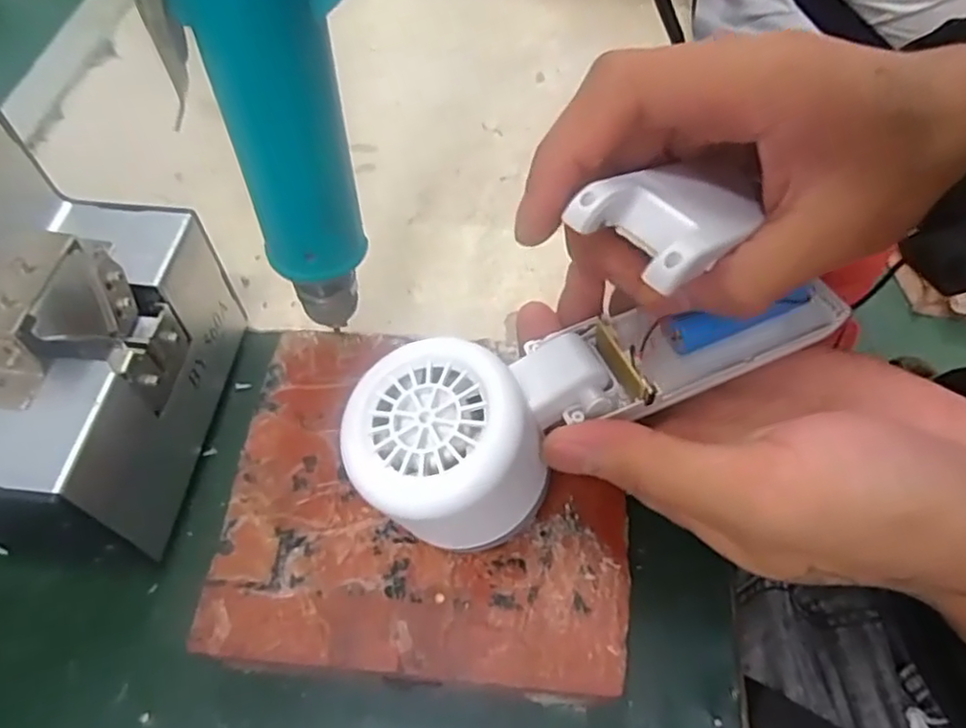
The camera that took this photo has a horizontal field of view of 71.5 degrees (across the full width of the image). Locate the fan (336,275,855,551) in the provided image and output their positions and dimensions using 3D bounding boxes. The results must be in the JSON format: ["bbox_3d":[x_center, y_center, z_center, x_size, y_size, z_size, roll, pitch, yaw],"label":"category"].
[{"bbox_3d":[0.037,0.009,0.217,0.159,0.039,0.064,-16,58,-20],"label":"fan"}]

